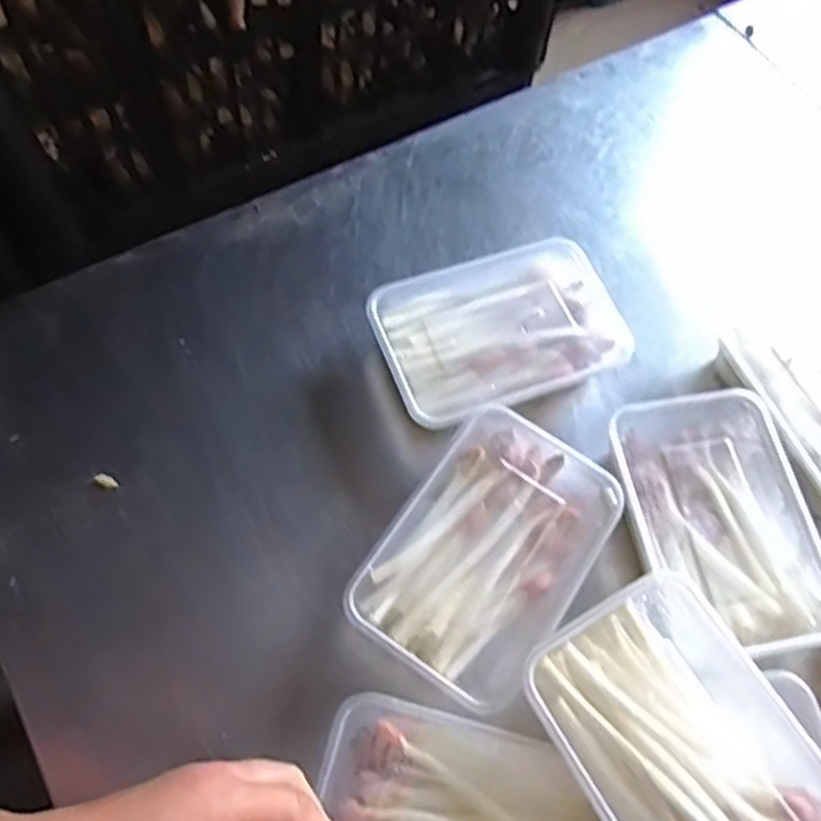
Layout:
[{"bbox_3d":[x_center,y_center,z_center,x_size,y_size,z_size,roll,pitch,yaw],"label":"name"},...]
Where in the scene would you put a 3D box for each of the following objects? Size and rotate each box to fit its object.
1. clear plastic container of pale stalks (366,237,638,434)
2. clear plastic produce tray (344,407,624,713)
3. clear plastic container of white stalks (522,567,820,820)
[{"bbox_3d":[0.061,-0.052,0.529,0.161,0.035,0.111,-20,67,-13],"label":"clear plastic container of pale stalks"},{"bbox_3d":[0.047,0.088,0.461,0.107,0.038,0.160,34,66,12],"label":"clear plastic produce tray"},{"bbox_3d":[0.144,0.179,0.399,0.116,0.050,0.165,-26,68,-16],"label":"clear plastic container of white stalks"}]

